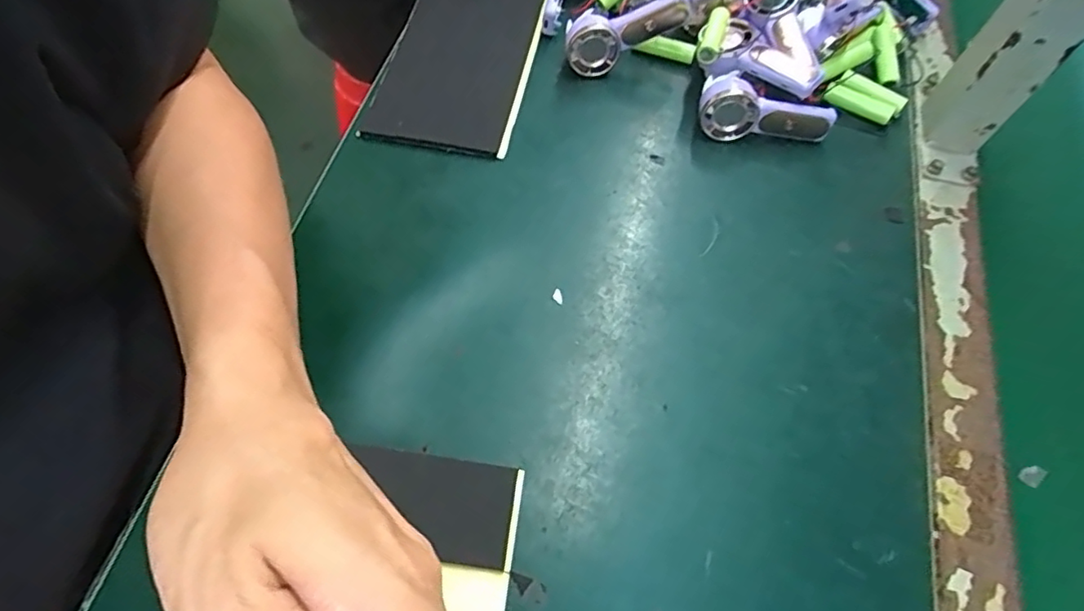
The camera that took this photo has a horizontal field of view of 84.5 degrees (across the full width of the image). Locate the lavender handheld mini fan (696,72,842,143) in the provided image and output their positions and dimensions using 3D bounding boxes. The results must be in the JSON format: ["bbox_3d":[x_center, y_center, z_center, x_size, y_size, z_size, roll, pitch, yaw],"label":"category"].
[{"bbox_3d":[0.159,-0.134,0.421,0.092,0.042,0.030,12,63,4],"label":"lavender handheld mini fan"}]

